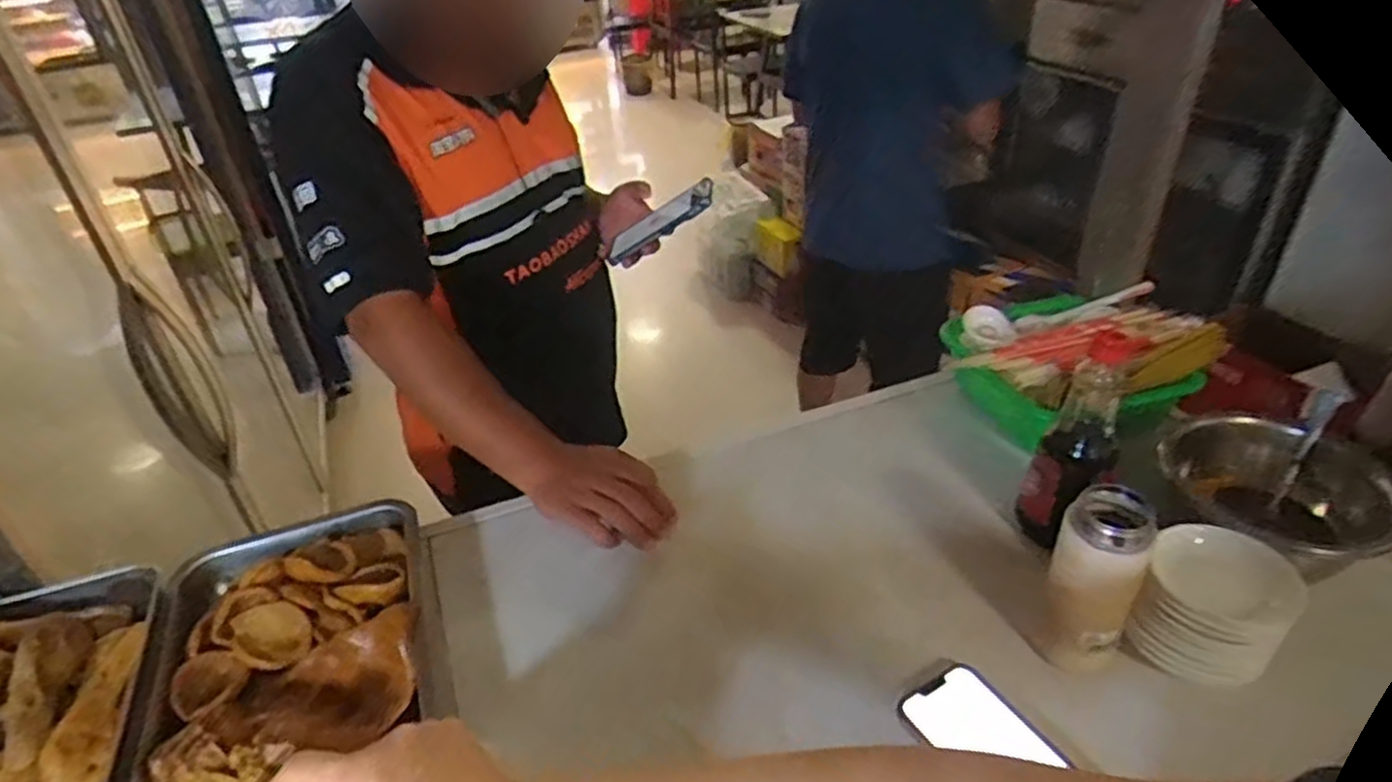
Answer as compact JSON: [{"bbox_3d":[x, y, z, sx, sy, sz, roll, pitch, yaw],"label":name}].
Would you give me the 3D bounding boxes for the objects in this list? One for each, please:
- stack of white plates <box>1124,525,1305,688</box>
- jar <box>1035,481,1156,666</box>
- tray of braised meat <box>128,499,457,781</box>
[{"bbox_3d":[0.388,0.163,0.582,0.092,0.083,0.098,-30,43,-32],"label":"stack of white plates"},{"bbox_3d":[0.292,0.142,0.575,0.055,0.144,0.059,16,40,25],"label":"jar"},{"bbox_3d":[-0.322,0.215,0.622,0.210,0.047,0.295,-16,37,-17],"label":"tray of braised meat"}]

